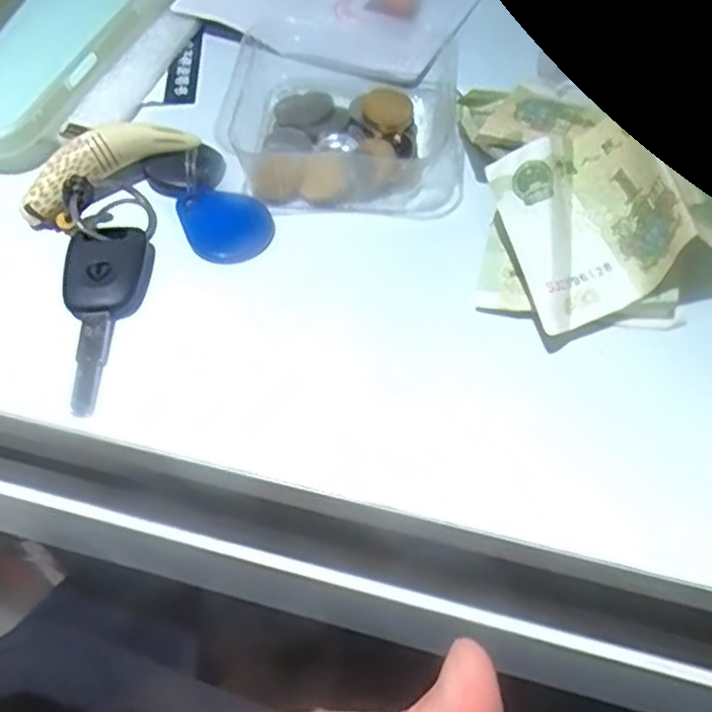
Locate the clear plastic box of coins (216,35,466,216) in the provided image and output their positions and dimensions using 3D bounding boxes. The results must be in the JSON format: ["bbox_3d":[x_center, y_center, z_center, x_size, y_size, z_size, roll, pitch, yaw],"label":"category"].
[{"bbox_3d":[-0.004,-0.096,0.294,0.093,0.021,0.084,-3,55,1],"label":"clear plastic box of coins"}]

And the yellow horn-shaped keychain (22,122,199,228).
[{"bbox_3d":[-0.095,-0.074,0.283,0.068,0.021,0.014,-29,59,-17],"label":"yellow horn-shaped keychain"}]

